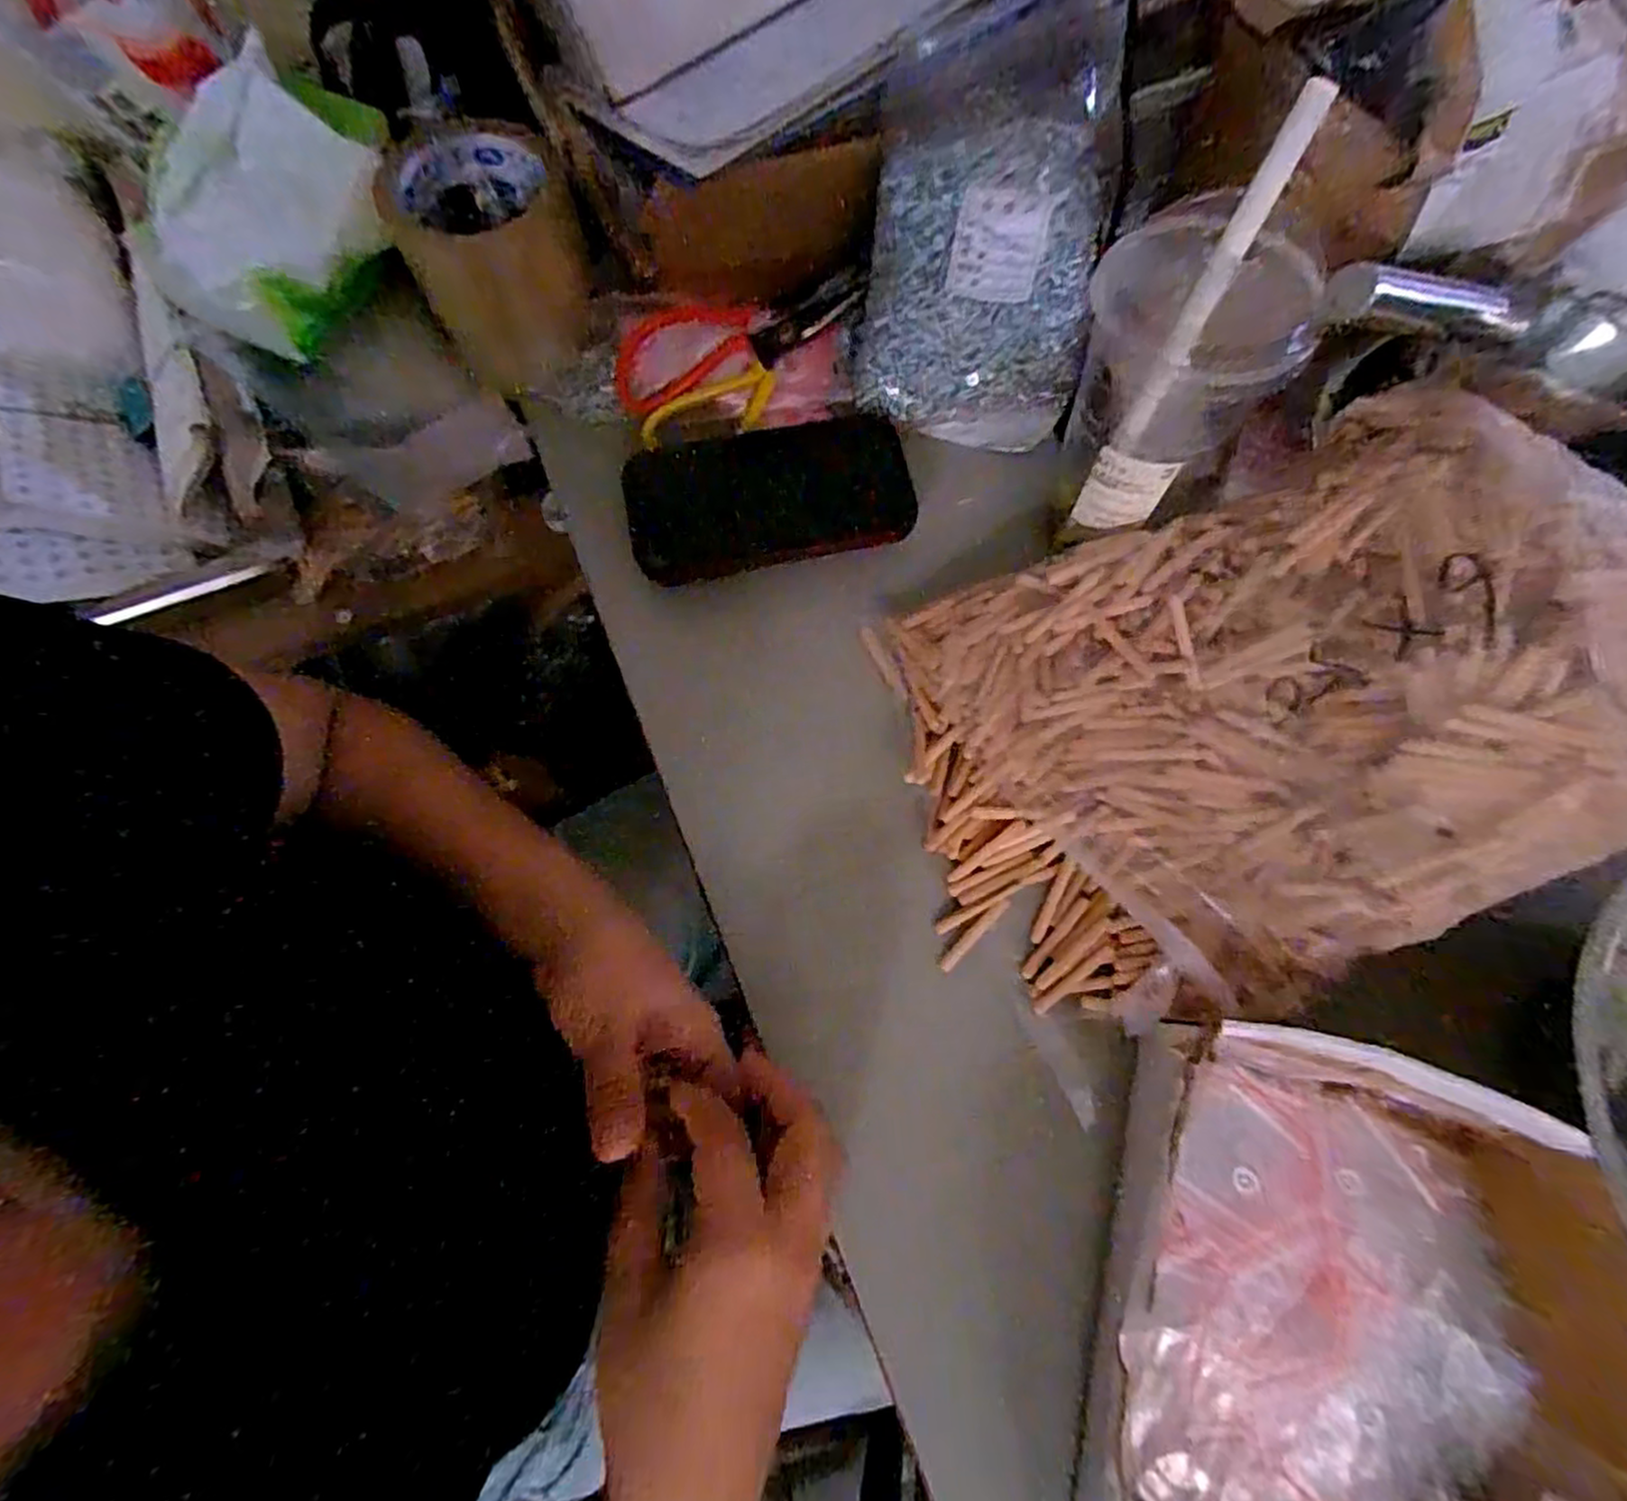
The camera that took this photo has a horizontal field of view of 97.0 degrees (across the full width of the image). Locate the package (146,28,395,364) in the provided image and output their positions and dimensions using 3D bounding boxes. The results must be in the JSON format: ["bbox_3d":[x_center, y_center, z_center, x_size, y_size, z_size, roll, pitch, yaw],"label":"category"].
[{"bbox_3d":[-0.288,-0.284,0.390,0.100,0.075,0.129,40,75,11],"label":"package"}]

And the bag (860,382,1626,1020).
[{"bbox_3d":[0.214,-0.019,0.338,0.337,0.048,0.239,-24,78,18],"label":"bag"}]

